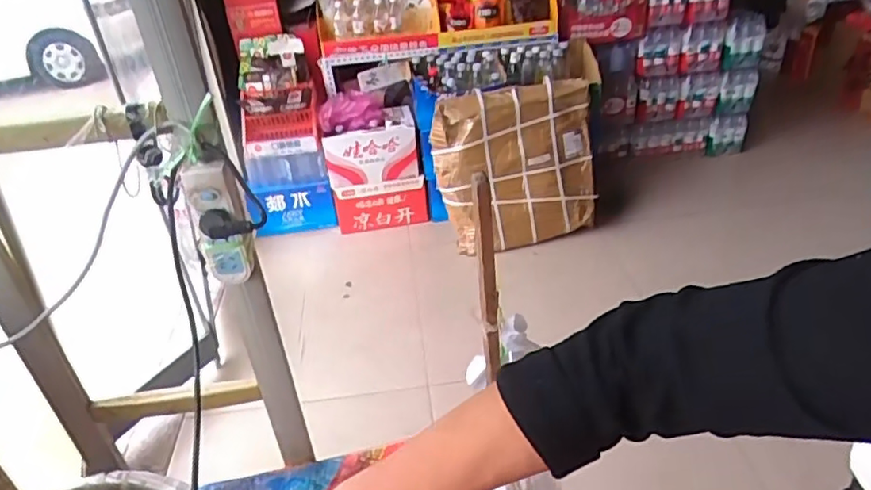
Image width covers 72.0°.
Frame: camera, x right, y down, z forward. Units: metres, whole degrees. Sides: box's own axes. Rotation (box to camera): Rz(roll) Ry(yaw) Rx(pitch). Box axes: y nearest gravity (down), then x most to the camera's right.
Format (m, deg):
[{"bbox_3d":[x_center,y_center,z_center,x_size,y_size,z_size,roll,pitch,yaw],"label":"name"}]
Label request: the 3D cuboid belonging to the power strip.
[{"bbox_3d":[-0.271,-0.026,0.761,0.062,0.165,0.032,-5,33,0],"label":"power strip"}]

